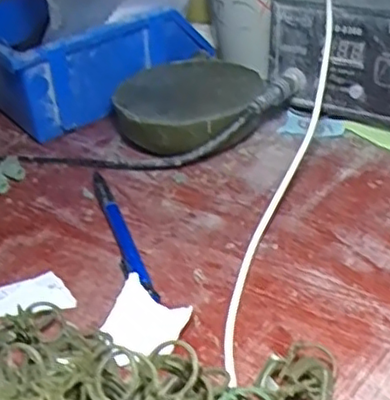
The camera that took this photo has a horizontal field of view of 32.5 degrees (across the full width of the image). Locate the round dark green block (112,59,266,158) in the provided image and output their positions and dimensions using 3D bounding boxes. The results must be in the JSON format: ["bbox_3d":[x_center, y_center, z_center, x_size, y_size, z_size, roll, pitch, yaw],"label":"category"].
[{"bbox_3d":[-0.004,-0.069,0.505,0.108,0.037,0.115,0,35,9],"label":"round dark green block"}]

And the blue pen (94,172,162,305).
[{"bbox_3d":[-0.046,0.018,0.411,0.012,0.010,0.138,-15,35,-11],"label":"blue pen"}]

